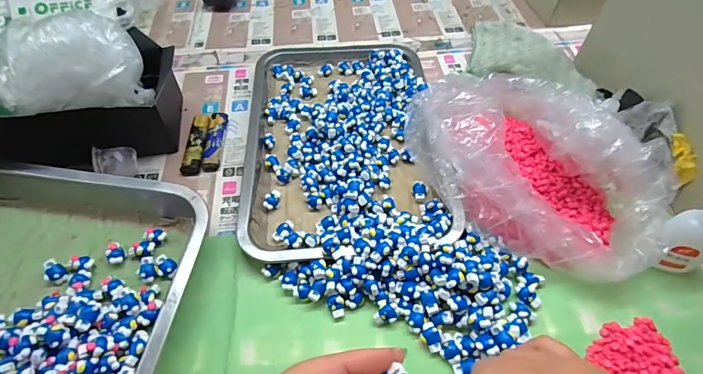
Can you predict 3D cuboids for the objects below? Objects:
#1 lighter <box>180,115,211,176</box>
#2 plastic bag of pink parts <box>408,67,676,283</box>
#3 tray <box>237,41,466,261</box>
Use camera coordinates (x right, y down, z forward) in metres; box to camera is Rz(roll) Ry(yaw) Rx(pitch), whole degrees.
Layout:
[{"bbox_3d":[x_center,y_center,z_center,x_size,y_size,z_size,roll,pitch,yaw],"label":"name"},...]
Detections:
[{"bbox_3d":[-0.175,-0.049,0.436,0.022,0.010,0.084,-4,53,-2],"label":"lighter"},{"bbox_3d":[0.163,-0.029,0.366,0.160,0.089,0.242,-15,55,-10],"label":"plastic bag of pink parts"},{"bbox_3d":[-0.011,-0.067,0.434,0.203,0.030,0.317,-3,53,-2],"label":"tray"}]

